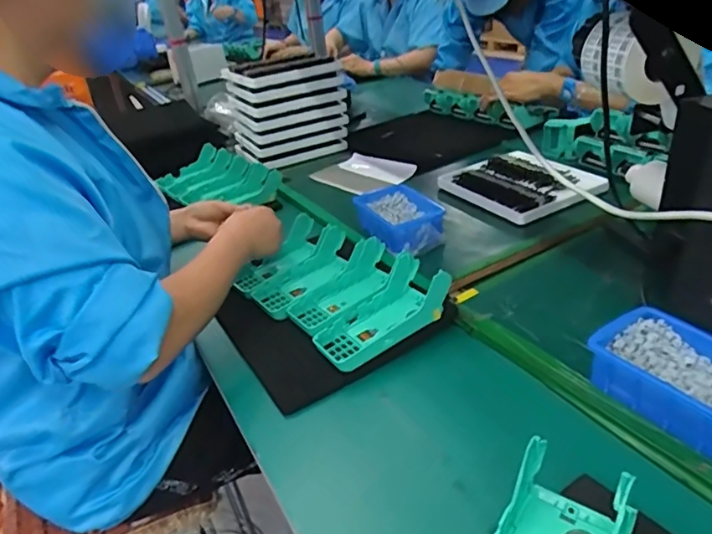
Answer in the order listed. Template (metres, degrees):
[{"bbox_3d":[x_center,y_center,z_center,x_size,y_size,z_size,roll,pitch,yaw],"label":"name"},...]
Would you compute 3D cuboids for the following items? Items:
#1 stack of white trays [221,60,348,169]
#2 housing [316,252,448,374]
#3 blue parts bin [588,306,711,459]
[{"bbox_3d":[-0.165,-0.377,1.260,0.227,0.195,0.204,-21,33,-21],"label":"stack of white trays"},{"bbox_3d":[0.031,0.052,0.653,0.158,0.066,0.085,-23,34,-25],"label":"housing"},{"bbox_3d":[0.309,0.105,0.505,0.107,0.055,0.150,-23,34,-25],"label":"blue parts bin"}]

